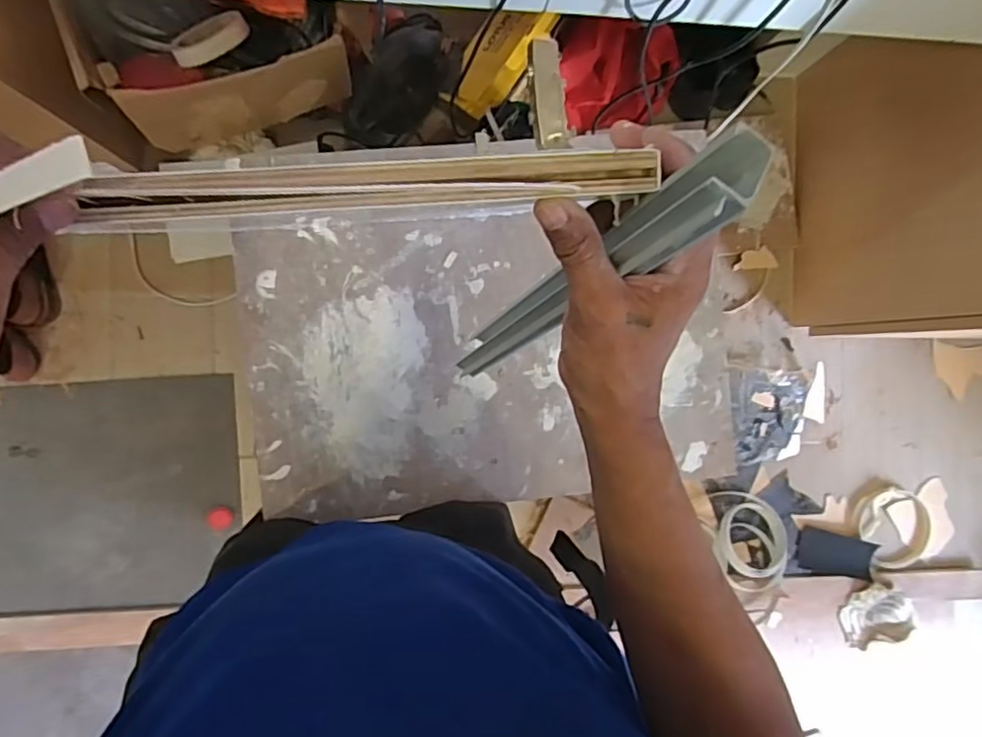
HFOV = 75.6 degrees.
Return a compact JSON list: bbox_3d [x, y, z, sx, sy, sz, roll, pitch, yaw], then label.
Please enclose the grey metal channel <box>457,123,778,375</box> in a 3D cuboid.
[{"bbox_3d":[0.045,-0.047,0.408,0.038,0.330,0.031,-36,92,-24],"label":"grey metal channel"}]

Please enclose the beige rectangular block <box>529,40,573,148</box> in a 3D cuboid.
[{"bbox_3d":[0.033,-0.158,0.367,0.020,0.005,0.060,-7,102,9],"label":"beige rectangular block"}]

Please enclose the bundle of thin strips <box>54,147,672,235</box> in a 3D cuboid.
[{"bbox_3d":[-0.049,-0.085,0.297,0.257,0.018,0.025,-6,88,-6],"label":"bundle of thin strips"}]

